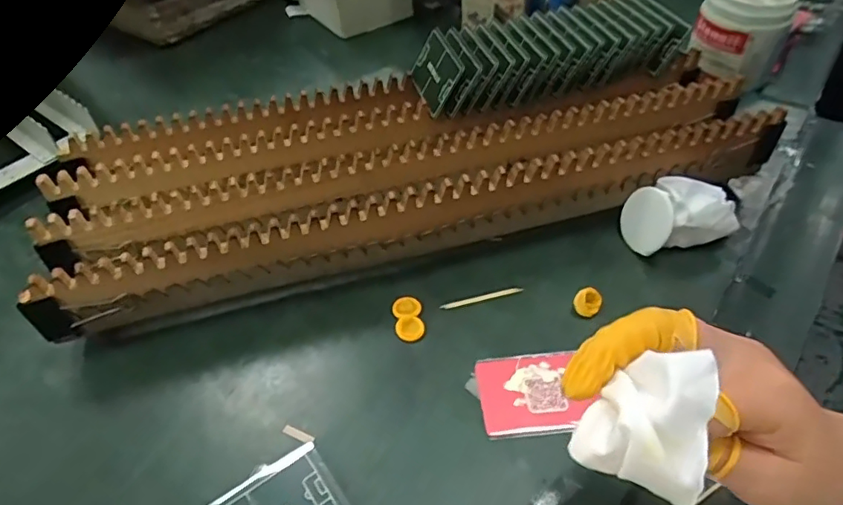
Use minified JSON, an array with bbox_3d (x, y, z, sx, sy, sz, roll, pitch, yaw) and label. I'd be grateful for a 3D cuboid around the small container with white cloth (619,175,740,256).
[{"bbox_3d":[0.206,-0.029,0.446,0.081,0.049,0.047,-10,47,-6],"label":"small container with white cloth"}]

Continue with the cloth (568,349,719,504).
[{"bbox_3d":[0.085,0.060,0.204,0.043,0.026,0.047,21,52,22],"label":"cloth"}]

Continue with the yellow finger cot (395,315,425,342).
[{"bbox_3d":[-0.009,0.056,0.405,0.021,0.005,0.019,6,48,9],"label":"yellow finger cot"}]

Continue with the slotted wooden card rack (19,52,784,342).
[{"bbox_3d":[-0.006,-0.073,0.475,0.574,0.078,0.190,-12,47,-8],"label":"slotted wooden card rack"}]

